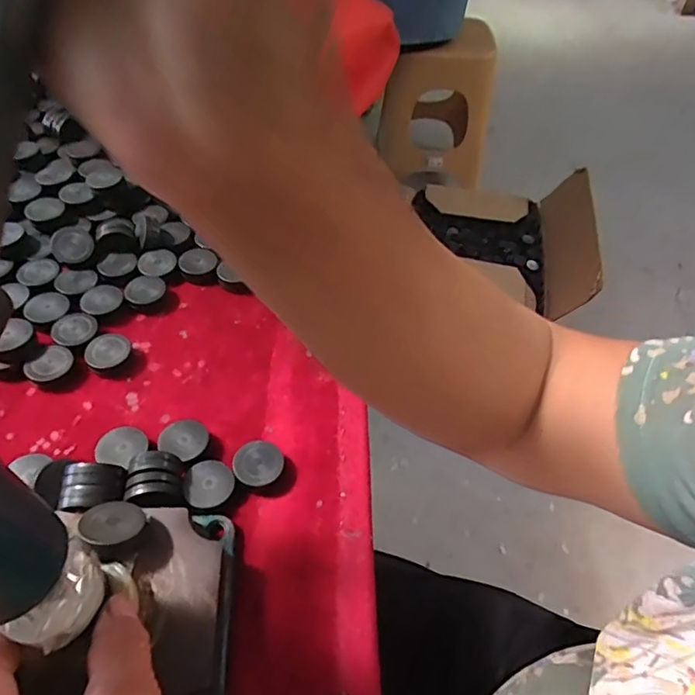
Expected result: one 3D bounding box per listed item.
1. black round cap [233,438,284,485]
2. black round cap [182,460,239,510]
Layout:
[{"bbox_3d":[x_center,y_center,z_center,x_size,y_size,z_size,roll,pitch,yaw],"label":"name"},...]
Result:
[{"bbox_3d":[-0.060,0.079,0.355,0.032,0.014,0.032,3,49,-4],"label":"black round cap"},{"bbox_3d":[-0.089,0.091,0.342,0.033,0.012,0.031,3,49,-4],"label":"black round cap"}]

